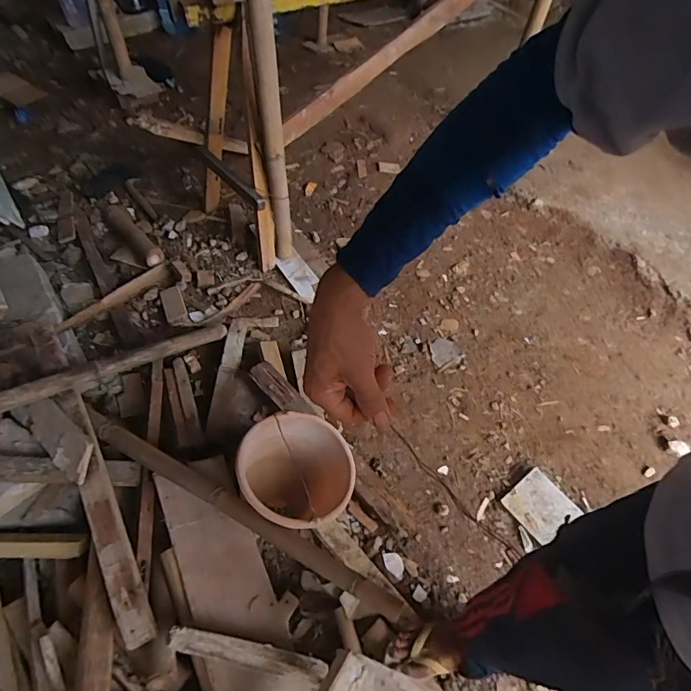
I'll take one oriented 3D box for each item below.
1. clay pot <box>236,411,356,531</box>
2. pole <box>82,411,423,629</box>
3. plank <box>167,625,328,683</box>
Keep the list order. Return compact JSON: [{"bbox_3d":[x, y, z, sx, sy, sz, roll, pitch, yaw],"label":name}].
[{"bbox_3d":[-0.117,0.311,1.066,0.248,0.183,0.226,39,61,22],"label":"clay pot"},{"bbox_3d":[-0.258,0.341,0.995,0.880,0.045,0.056,26,57,14],"label":"pole"},{"bbox_3d":[-0.182,0.581,0.859,0.301,0.042,0.040,21,55,-10],"label":"plank"}]

